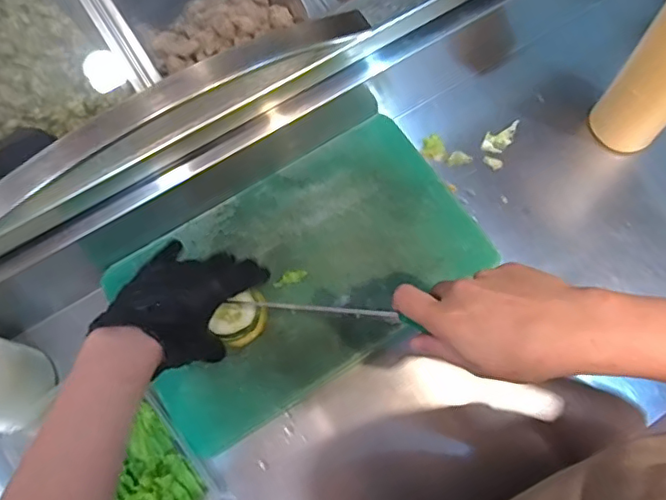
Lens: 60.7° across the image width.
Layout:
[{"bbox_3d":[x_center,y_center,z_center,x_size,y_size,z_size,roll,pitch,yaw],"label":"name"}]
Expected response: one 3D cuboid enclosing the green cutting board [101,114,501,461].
[{"bbox_3d":[-0.028,0.017,0.528,0.317,0.012,0.198,-32,72,-10],"label":"green cutting board"}]

